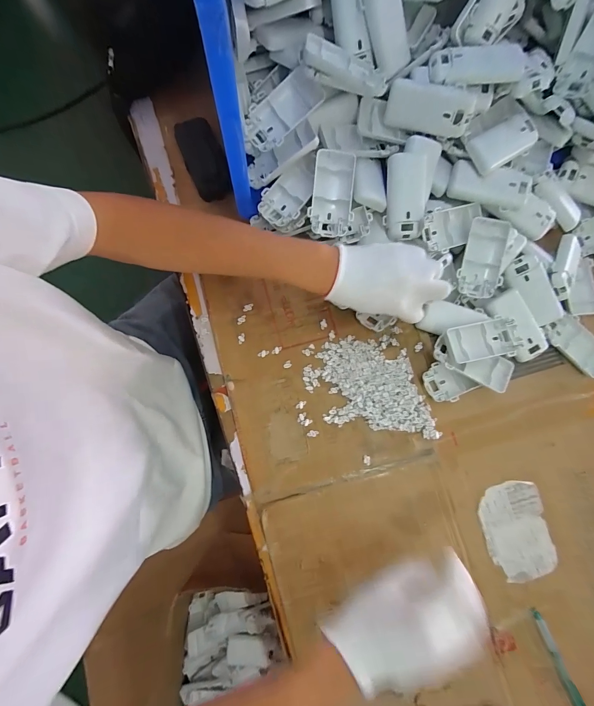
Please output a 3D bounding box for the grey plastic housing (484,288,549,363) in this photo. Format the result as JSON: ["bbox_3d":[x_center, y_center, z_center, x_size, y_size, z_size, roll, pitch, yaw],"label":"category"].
[{"bbox_3d":[0.292,-0.035,0.421,0.048,0.024,0.095,-36,95,-6],"label":"grey plastic housing"}]

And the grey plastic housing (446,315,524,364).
[{"bbox_3d":[0.239,-0.016,0.404,0.096,0.013,0.047,-11,84,-5],"label":"grey plastic housing"}]

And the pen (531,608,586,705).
[{"bbox_3d":[0.320,0.377,0.385,0.013,0.010,0.126,-23,80,-4],"label":"pen"}]

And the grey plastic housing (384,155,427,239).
[{"bbox_3d":[0.133,-0.190,0.389,0.042,0.024,0.096,-2,101,0],"label":"grey plastic housing"}]

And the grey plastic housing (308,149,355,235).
[{"bbox_3d":[0.042,-0.191,0.384,0.049,0.018,0.098,4,95,-1],"label":"grey plastic housing"}]

